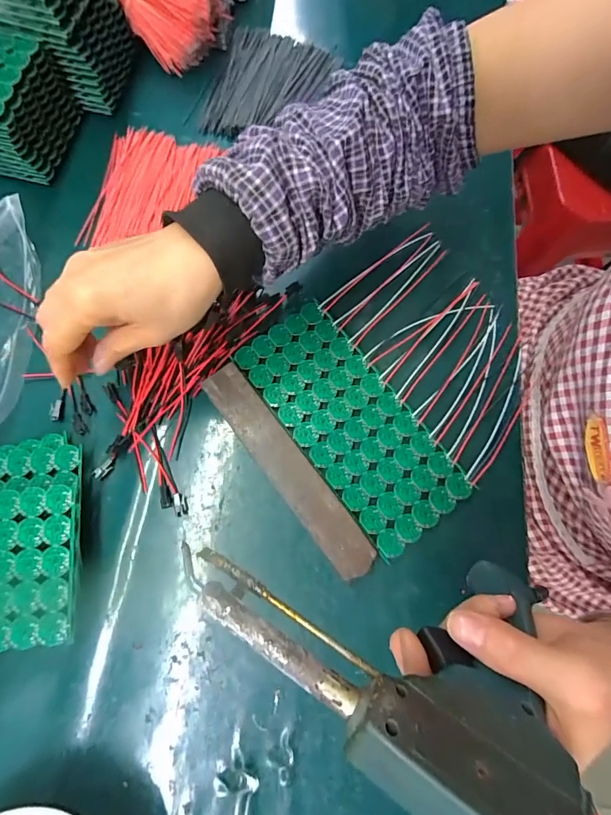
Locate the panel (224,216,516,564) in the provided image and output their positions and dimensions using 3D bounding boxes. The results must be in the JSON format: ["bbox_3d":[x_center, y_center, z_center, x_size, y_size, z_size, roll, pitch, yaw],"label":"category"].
[{"bbox_3d":[0.089,-0.030,0.365,0.225,0.010,0.212,-37,78,-10],"label":"panel"}]

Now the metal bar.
[{"bbox_3d":[-0.016,0.048,0.335,0.035,0.009,0.197,-36,78,-10],"label":"metal bar"}]

